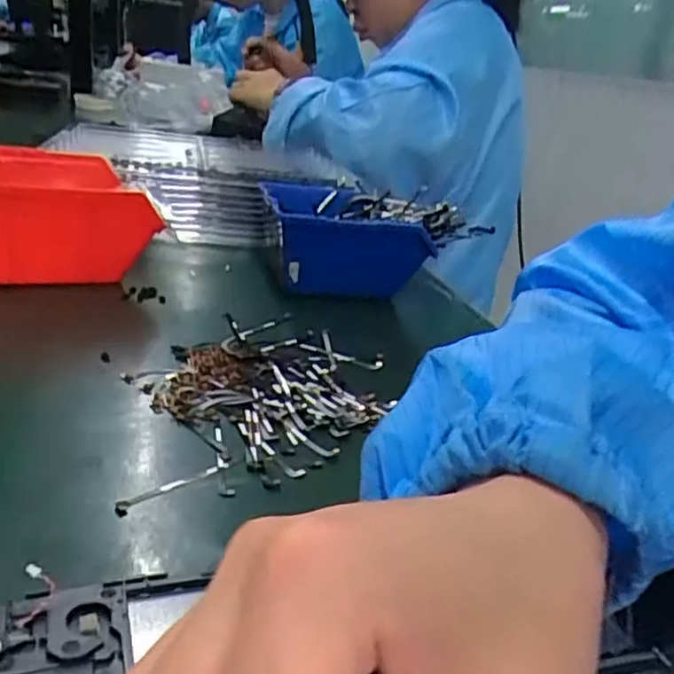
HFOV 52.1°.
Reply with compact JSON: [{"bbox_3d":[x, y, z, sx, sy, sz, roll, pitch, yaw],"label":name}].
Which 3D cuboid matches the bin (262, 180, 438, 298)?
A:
[{"bbox_3d":[0.001,-0.076,0.545,0.118,0.064,0.130,1,23,-16],"label":"bin"}]

